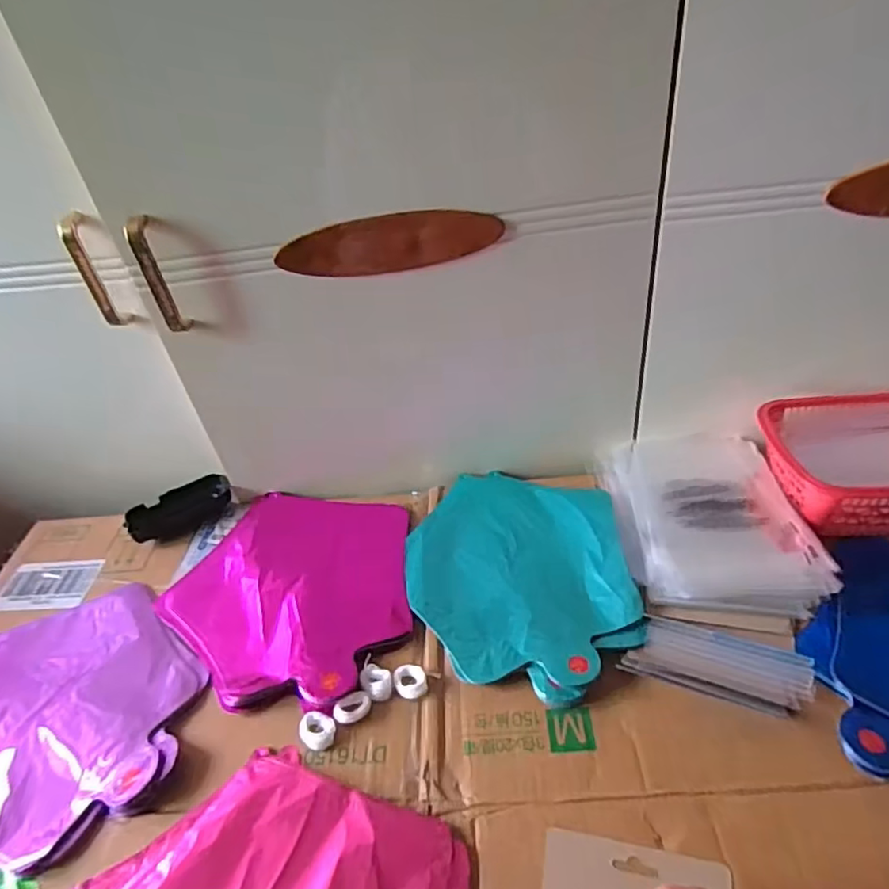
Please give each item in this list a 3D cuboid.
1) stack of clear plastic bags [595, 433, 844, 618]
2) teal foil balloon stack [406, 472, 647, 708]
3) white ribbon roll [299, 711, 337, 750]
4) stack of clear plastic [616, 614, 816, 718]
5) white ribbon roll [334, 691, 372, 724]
[{"bbox_3d":[0.249,0.065,0.583,0.163,0.027,0.213,-4,39,5],"label":"stack of clear plastic bags"},{"bbox_3d":[0.067,0.110,0.569,0.198,0.019,0.264,-4,39,5],"label":"teal foil balloon stack"},{"bbox_3d":[-0.101,0.226,0.478,0.031,0.007,0.024,27,50,35],"label":"white ribbon roll"},{"bbox_3d":[0.211,0.168,0.468,0.132,0.021,0.062,7,41,18],"label":"stack of clear plastic"},{"bbox_3d":[-0.073,0.208,0.479,0.030,0.006,0.022,-28,43,-23],"label":"white ribbon roll"}]

